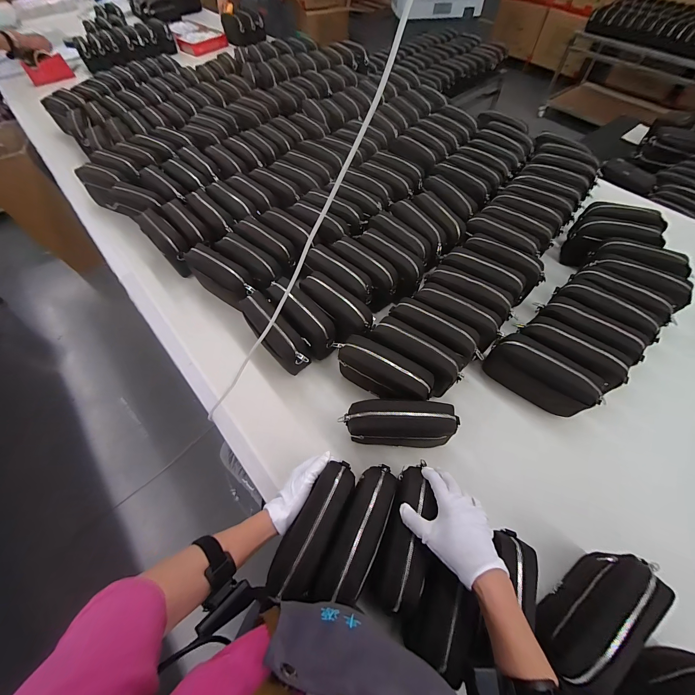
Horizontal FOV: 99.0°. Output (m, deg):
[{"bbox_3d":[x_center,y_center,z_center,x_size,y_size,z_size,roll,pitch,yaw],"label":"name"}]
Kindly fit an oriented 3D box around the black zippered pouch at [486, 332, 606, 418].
[{"bbox_3d":[0.403,0.059,0.625,0.208,0.118,0.059,35,67,19],"label":"black zippered pouch"}]

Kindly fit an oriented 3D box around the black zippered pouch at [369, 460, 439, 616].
[{"bbox_3d":[0.090,0.269,0.439,0.069,0.050,0.194,14,62,9],"label":"black zippered pouch"}]

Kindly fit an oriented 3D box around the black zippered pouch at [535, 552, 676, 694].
[{"bbox_3d":[0.350,0.379,0.424,0.201,0.112,0.064,-35,65,-17],"label":"black zippered pouch"}]

